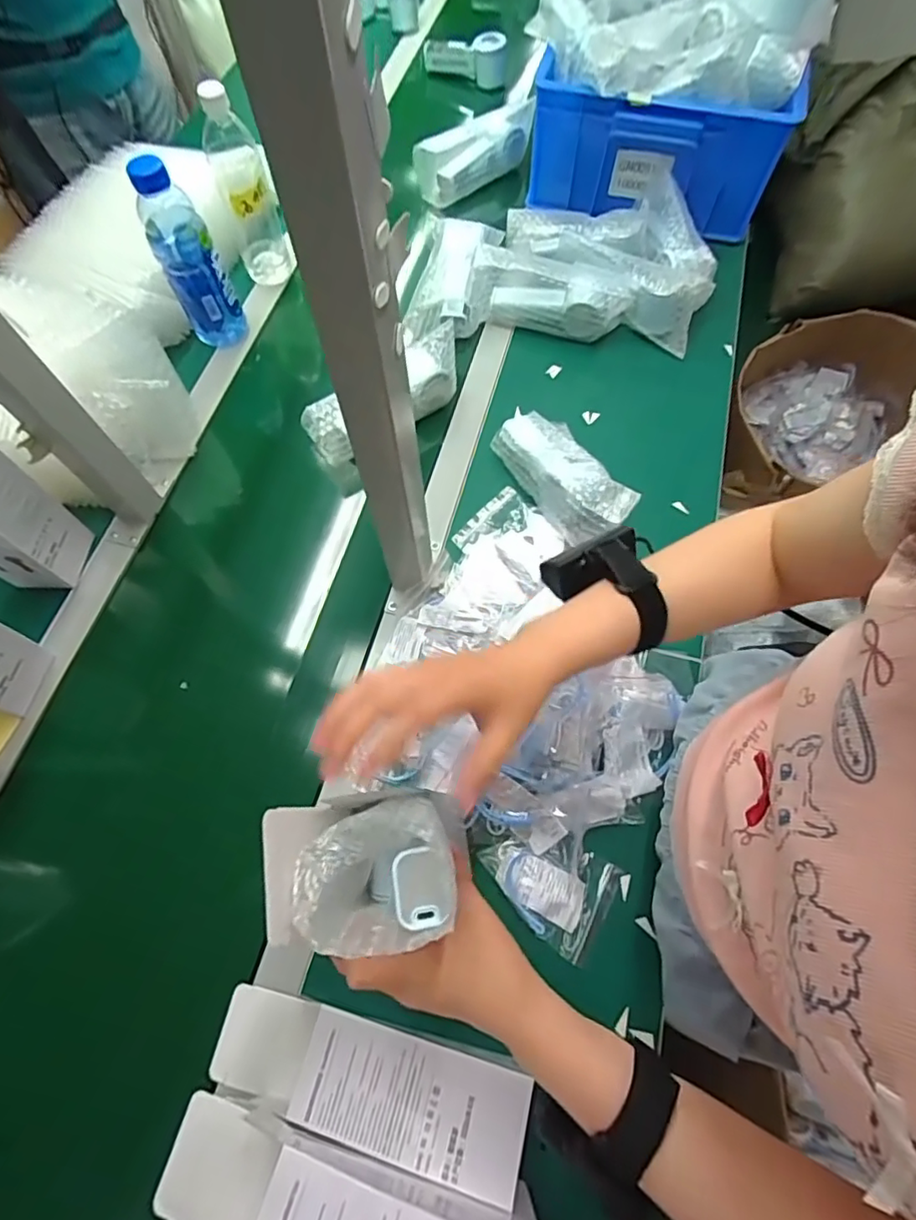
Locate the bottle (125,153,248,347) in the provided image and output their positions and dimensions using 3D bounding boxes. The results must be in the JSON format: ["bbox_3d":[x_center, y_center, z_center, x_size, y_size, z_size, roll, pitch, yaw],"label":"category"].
[{"bbox_3d":[-0.332,-0.435,0.698,0.070,0.212,0.067,-26,69,-10],"label":"bottle"}]

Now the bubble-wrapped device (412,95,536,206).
[{"bbox_3d":[0.024,-0.727,0.889,0.198,0.090,0.071,-26,69,-10],"label":"bubble-wrapped device"}]

